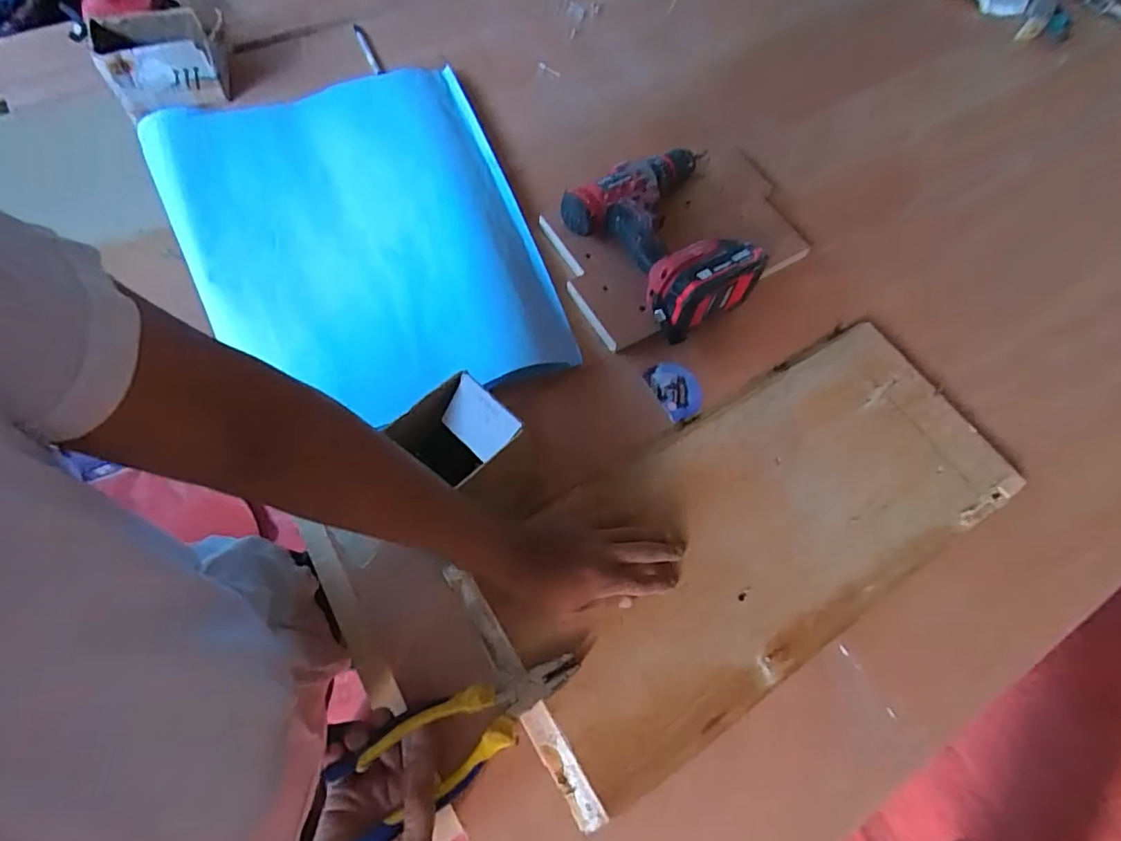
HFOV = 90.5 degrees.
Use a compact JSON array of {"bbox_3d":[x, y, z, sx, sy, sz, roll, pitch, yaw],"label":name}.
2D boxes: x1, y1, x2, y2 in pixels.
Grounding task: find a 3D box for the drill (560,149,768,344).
[{"bbox_3d":[0.141,-0.226,0.646,0.196,0.072,0.228,-31,71,-16],"label":"drill"}]

